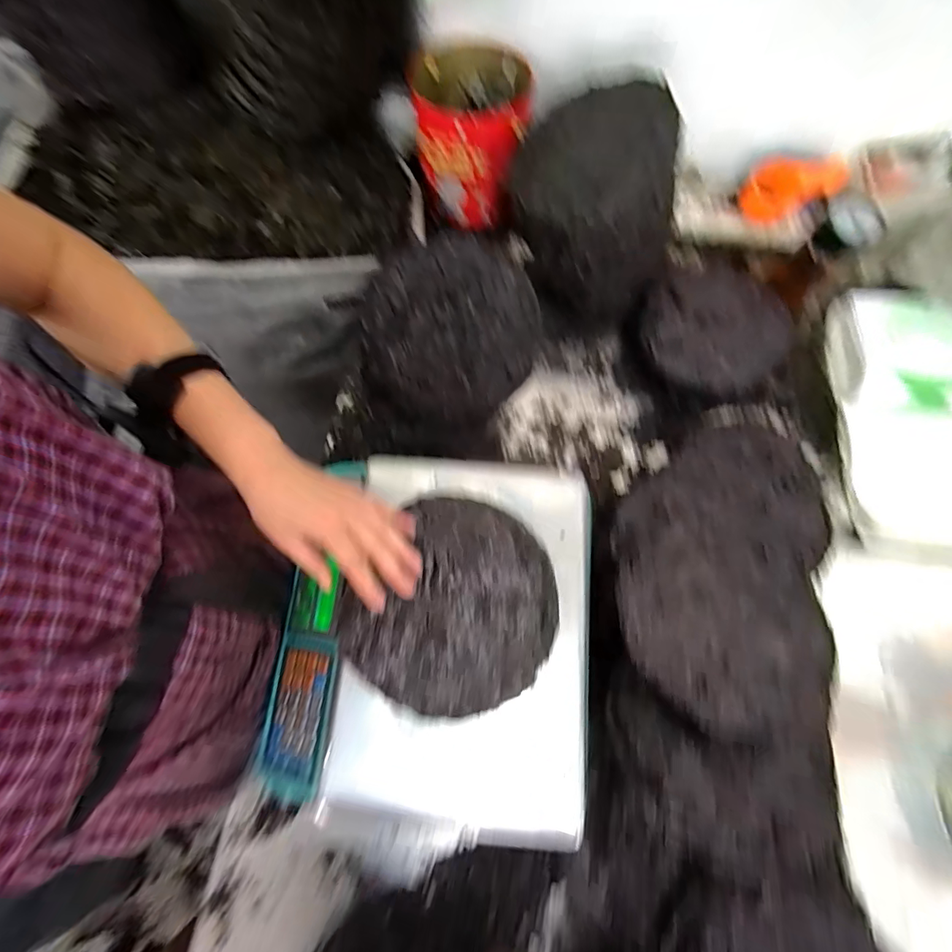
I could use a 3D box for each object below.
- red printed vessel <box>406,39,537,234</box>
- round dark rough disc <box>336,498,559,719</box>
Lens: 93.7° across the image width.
[{"bbox_3d":[-0.006,-0.514,0.694,0.164,0.167,0.161,3,73,0],"label":"red printed vessel"},{"bbox_3d":[-0.020,0.124,0.412,0.176,0.023,0.189,0,73,-1],"label":"round dark rough disc"}]

